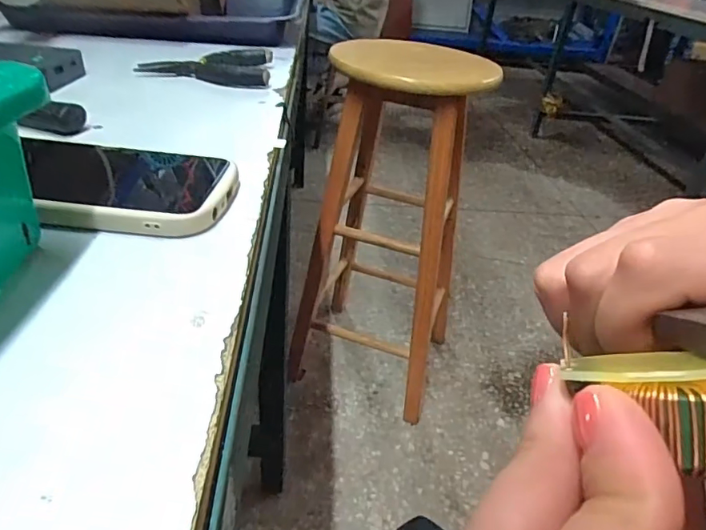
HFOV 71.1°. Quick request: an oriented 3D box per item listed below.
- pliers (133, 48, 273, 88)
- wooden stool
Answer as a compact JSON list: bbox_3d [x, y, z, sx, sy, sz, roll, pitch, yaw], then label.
[{"bbox_3d":[-0.147,-0.199,0.490,0.126,0.017,0.084,2,35,-6],"label":"pliers"},{"bbox_3d":[0.083,-0.054,0.983,0.276,0.673,0.270,13,35,9],"label":"wooden stool"}]

